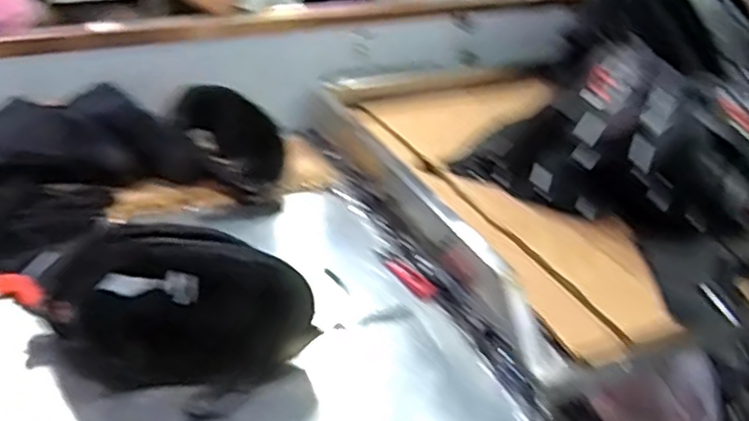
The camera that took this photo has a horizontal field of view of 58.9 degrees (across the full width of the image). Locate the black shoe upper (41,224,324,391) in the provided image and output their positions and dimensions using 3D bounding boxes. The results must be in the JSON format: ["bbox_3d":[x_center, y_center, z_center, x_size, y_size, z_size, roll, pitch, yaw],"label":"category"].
[{"bbox_3d":[-0.177,0.079,0.607,0.237,0.123,0.115,1,32,-4],"label":"black shoe upper"}]

